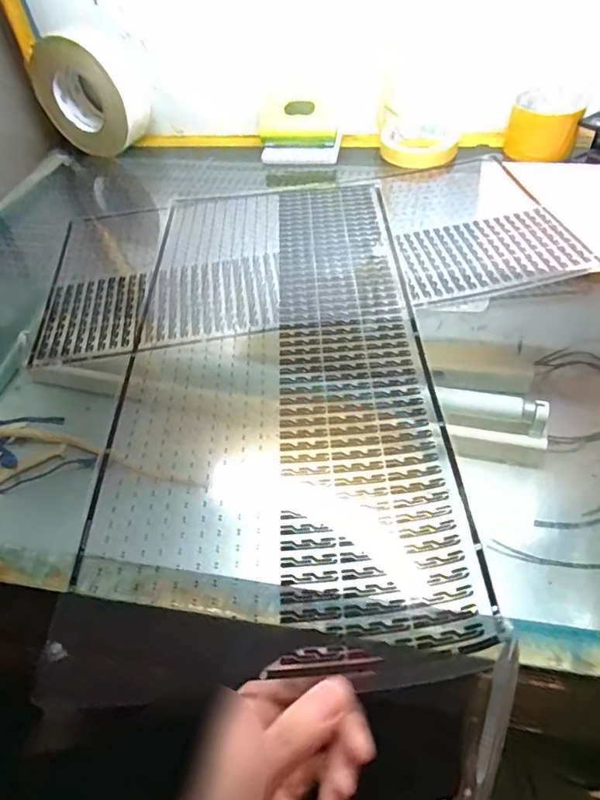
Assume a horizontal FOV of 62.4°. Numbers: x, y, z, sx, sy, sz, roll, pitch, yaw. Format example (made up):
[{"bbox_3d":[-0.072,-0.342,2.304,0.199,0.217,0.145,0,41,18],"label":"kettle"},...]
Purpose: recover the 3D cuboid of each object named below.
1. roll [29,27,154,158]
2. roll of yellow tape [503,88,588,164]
[{"bbox_3d":[-0.270,-0.397,0.644,0.135,0.130,0.065,8,51,11],"label":"roll"},{"bbox_3d":[0.294,-0.333,0.600,0.081,0.051,0.084,19,54,20],"label":"roll of yellow tape"}]

